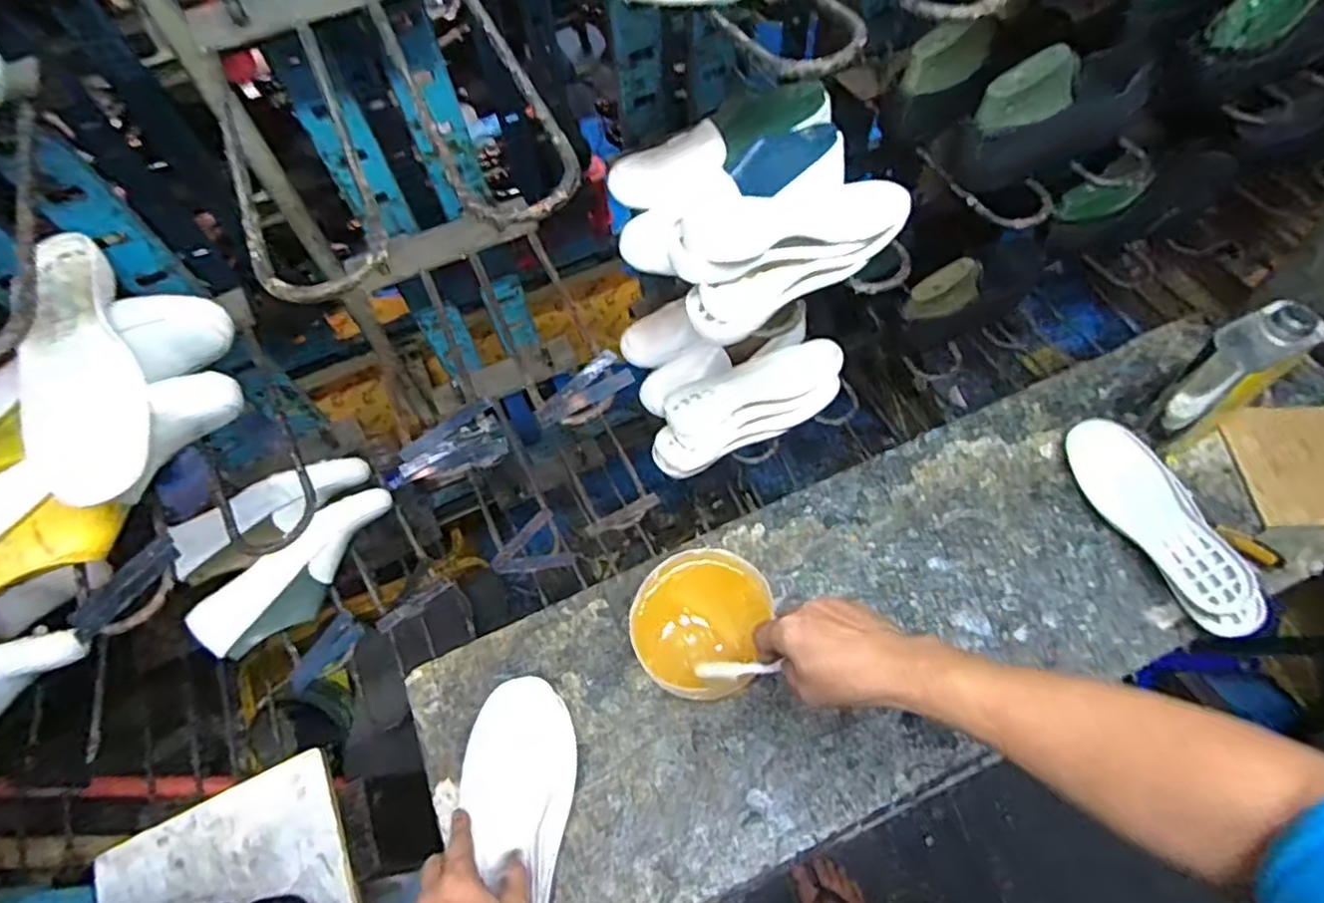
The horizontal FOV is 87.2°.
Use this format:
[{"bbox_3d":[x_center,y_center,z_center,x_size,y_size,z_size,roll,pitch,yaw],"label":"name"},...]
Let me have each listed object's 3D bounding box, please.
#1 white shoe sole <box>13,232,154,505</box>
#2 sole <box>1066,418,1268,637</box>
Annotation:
[{"bbox_3d":[-0.458,-0.070,0.546,0.077,0.037,0.240,-24,63,-10],"label":"white shoe sole"},{"bbox_3d":[0.554,0.077,0.780,0.091,0.032,0.266,-22,57,10],"label":"sole"}]

